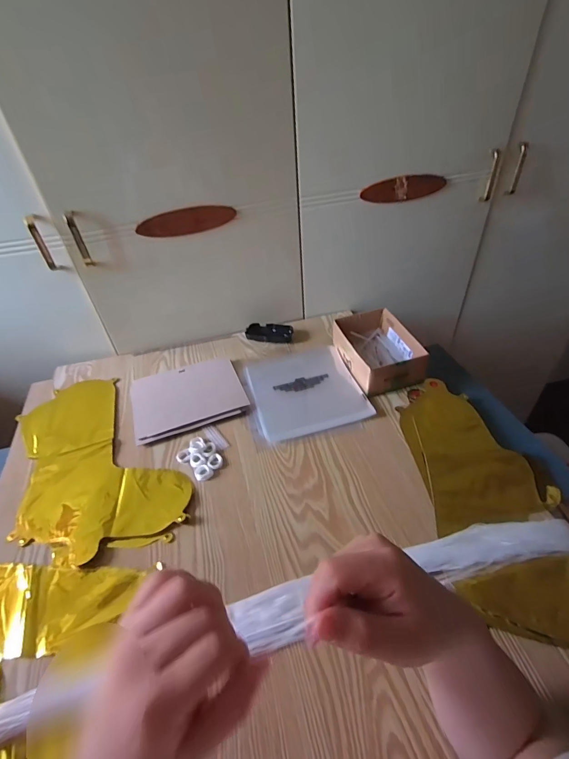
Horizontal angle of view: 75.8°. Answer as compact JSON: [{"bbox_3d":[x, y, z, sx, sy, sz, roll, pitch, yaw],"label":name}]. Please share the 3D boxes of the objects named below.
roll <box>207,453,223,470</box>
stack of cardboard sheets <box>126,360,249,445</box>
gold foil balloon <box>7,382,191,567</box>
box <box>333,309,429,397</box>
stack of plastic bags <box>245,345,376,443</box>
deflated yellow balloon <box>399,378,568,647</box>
[{"bbox_3d":[-0.115,0.136,0.608,0.024,0.006,0.030,-4,44,1],"label":"roll"},{"bbox_3d":[-0.193,0.029,0.726,0.209,0.007,0.172,-18,45,-13],"label":"stack of cardboard sheets"},{"bbox_3d":[-0.335,0.132,0.630,0.228,0.010,0.402,-26,48,-21],"label":"gold foil balloon"},{"bbox_3d":[0.188,-0.062,0.744,0.132,0.065,0.182,-12,44,-7],"label":"box"},{"bbox_3d":[0.038,0.016,0.726,0.203,0.013,0.216,-14,45,-9],"label":"stack of plastic bags"},{"bbox_3d":[0.314,0.152,0.542,0.202,0.018,0.421,-3,44,2],"label":"deflated yellow balloon"}]

